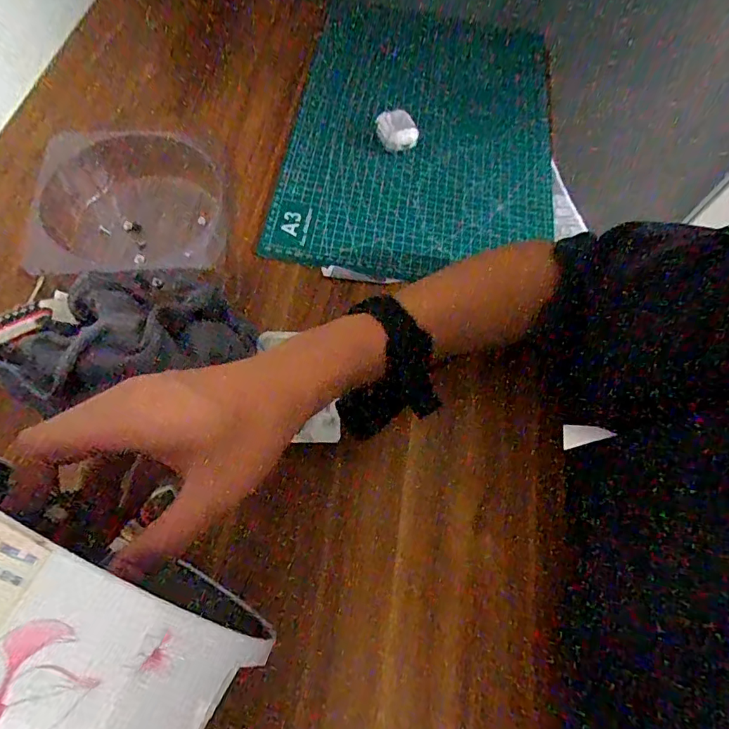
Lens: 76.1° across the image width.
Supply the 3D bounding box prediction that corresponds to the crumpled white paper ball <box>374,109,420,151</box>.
[{"bbox_3d":[0.036,-0.263,0.519,0.045,0.028,0.045,1,65,-2],"label":"crumpled white paper ball"}]

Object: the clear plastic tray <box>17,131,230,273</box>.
[{"bbox_3d":[-0.231,-0.164,0.461,0.179,0.033,0.146,-3,65,-3],"label":"clear plastic tray"}]

